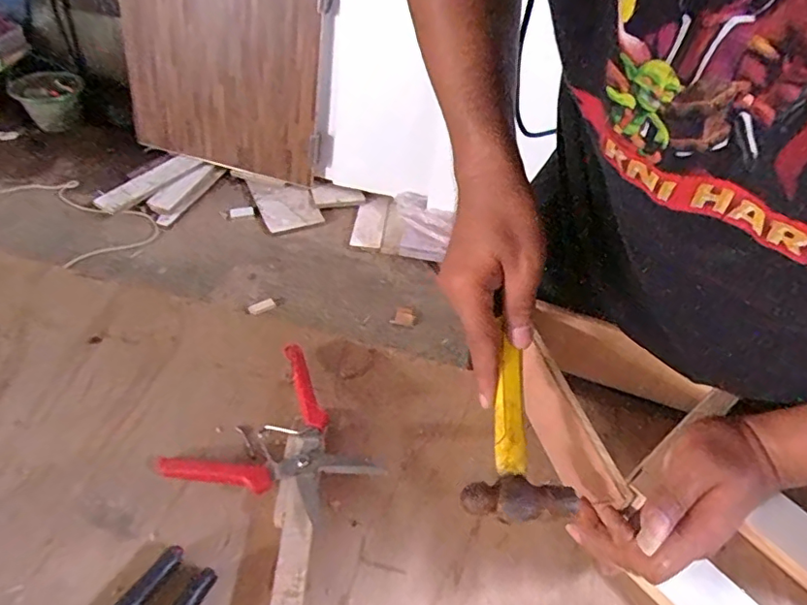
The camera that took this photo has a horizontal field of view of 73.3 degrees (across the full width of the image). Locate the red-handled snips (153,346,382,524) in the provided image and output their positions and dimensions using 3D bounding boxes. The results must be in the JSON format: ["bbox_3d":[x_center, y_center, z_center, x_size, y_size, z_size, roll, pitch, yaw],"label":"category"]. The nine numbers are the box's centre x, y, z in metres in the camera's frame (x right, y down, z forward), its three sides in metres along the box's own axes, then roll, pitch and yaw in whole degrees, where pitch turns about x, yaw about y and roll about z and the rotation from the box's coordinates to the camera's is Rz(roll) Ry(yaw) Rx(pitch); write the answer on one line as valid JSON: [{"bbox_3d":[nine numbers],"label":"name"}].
[{"bbox_3d":[-0.098,0.121,0.455,0.145,0.026,0.151,32,52,23],"label":"red-handled snips"}]

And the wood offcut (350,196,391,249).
[{"bbox_3d":[-0.110,-0.272,1.798,0.101,0.014,0.245,8,58,5],"label":"wood offcut"}]

